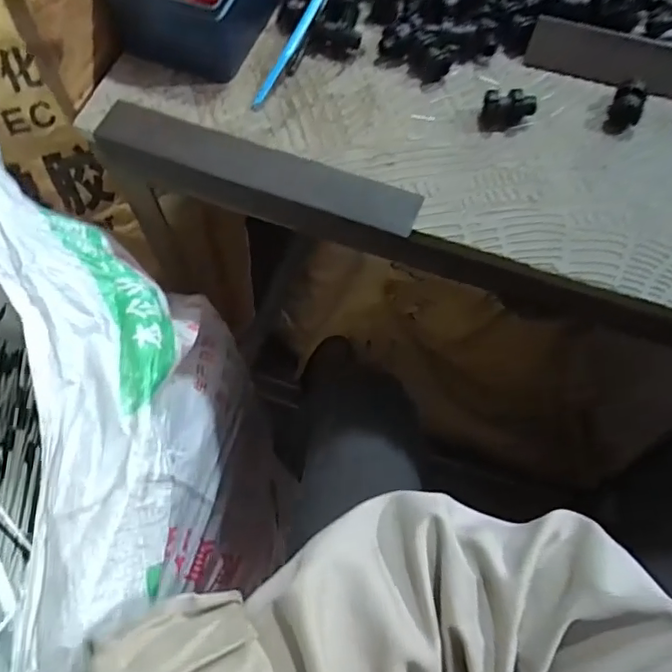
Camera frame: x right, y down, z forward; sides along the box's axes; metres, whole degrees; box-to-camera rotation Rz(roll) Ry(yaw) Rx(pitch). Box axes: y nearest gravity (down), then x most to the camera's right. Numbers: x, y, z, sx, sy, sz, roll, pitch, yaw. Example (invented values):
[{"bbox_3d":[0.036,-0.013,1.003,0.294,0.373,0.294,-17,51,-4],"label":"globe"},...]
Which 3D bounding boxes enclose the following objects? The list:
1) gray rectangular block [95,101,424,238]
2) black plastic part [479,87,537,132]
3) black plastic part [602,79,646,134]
[{"bbox_3d":[-0.055,-0.120,0.408,0.234,0.009,0.031,19,69,7],"label":"gray rectangular block"},{"bbox_3d":[0.127,-0.167,0.426,0.038,0.021,0.020,-4,68,-2],"label":"black plastic part"},{"bbox_3d":[0.217,-0.170,0.430,0.023,0.021,0.035,29,71,11],"label":"black plastic part"}]

